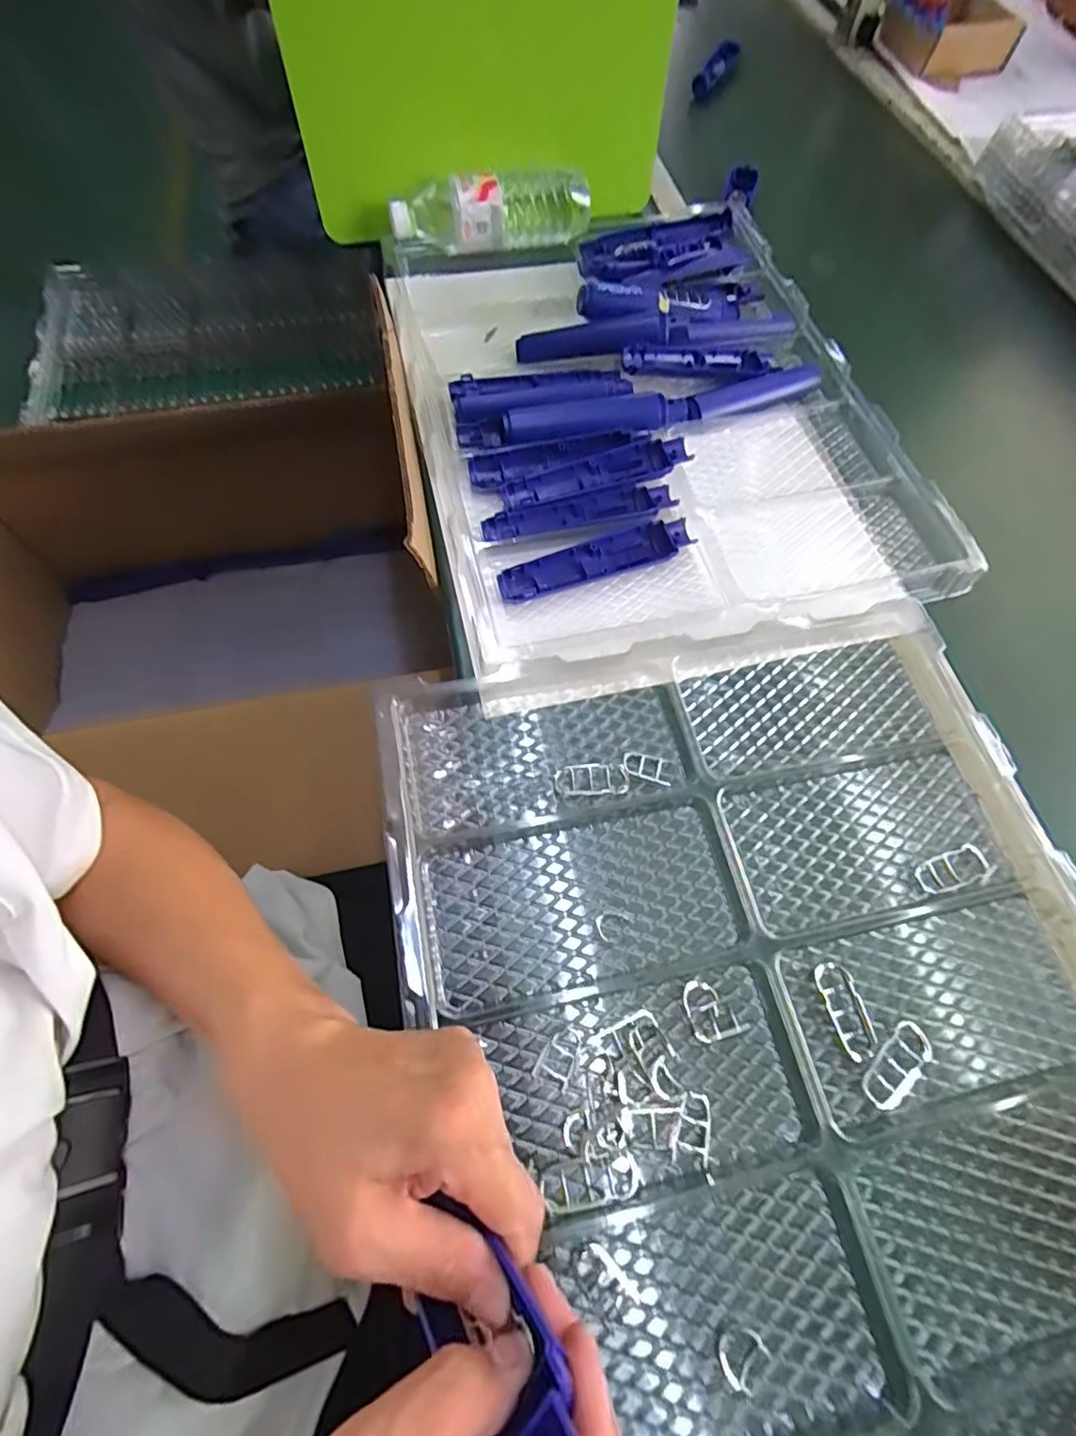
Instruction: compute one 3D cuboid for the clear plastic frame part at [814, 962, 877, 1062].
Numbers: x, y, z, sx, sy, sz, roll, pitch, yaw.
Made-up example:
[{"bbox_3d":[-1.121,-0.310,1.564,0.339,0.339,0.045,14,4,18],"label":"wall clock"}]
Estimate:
[{"bbox_3d":[0.187,0.177,0.356,0.020,0.006,0.052,-13,66,-9],"label":"clear plastic frame part"}]

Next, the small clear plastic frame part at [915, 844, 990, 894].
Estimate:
[{"bbox_3d":[0.279,0.103,0.393,0.050,0.011,0.024,-15,66,-10],"label":"small clear plastic frame part"}]

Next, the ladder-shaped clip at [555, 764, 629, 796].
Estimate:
[{"bbox_3d":[0.038,0.043,0.411,0.050,0.004,0.023,-1,65,-3],"label":"ladder-shaped clip"}]

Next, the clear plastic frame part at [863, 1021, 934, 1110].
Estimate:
[{"bbox_3d":[0.211,0.203,0.343,0.052,0.007,0.024,-33,70,-16],"label":"clear plastic frame part"}]

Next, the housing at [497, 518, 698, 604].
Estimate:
[{"bbox_3d":[0.048,-0.130,0.482,0.165,0.013,0.032,-17,67,-11],"label":"housing"}]

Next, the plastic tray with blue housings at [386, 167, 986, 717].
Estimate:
[{"bbox_3d":[0.103,-0.300,0.571,0.438,0.054,0.575,-11,66,-8],"label":"plastic tray with blue housings"}]

